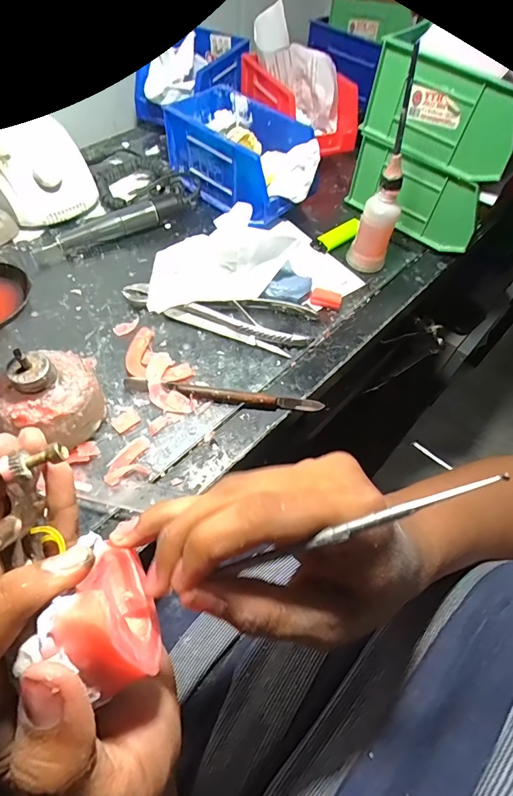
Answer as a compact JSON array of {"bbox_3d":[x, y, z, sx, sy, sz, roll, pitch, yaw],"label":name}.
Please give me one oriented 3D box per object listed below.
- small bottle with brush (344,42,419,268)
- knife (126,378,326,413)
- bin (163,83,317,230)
[{"bbox_3d":[0.133,-0.210,0.406,0.041,0.183,0.039,20,58,8],"label":"small bottle with brush"},{"bbox_3d":[-0.029,-0.003,0.361,0.173,0.011,0.012,7,57,0],"label":"knife"},{"bbox_3d":[-0.014,-0.288,0.502,0.185,0.087,0.097,40,63,20],"label":"bin"}]

